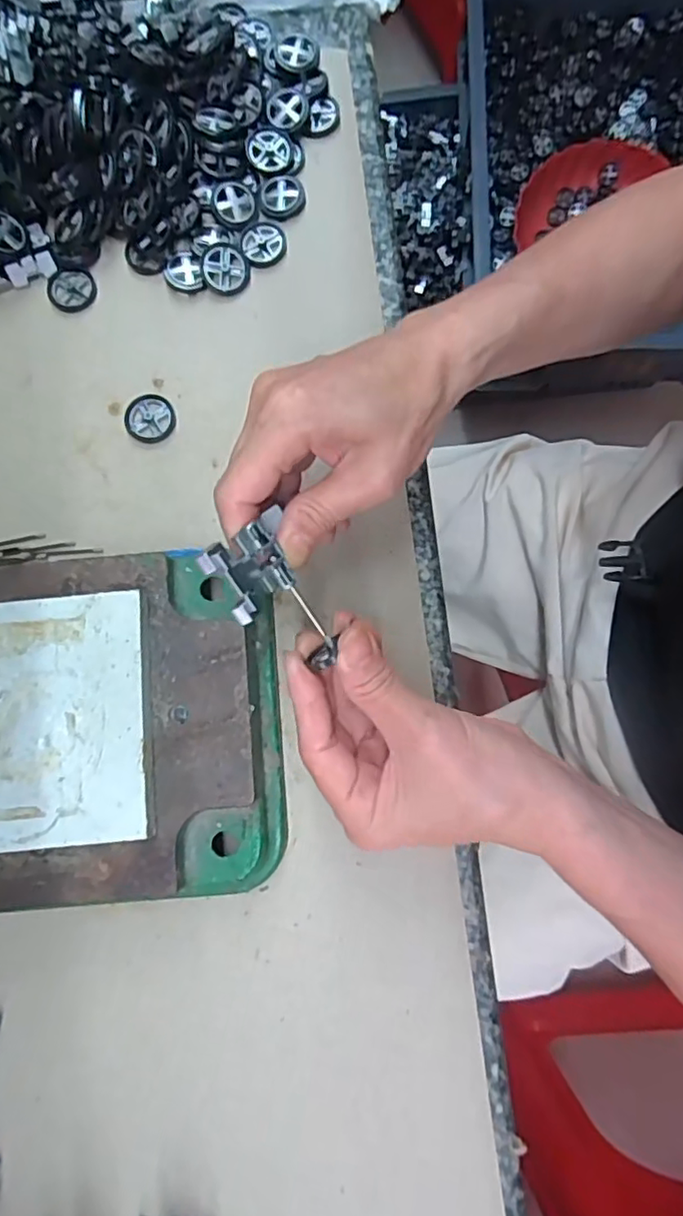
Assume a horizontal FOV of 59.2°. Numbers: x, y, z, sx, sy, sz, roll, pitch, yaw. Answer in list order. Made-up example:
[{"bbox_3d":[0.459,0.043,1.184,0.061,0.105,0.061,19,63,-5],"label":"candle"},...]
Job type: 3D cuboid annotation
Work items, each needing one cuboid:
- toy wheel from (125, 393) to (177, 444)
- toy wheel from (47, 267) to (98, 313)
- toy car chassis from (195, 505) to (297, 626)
[{"bbox_3d":[-0.107,-0.107,0.337,0.027,0.004,0.027,0,80,1],"label":"toy wheel"},{"bbox_3d":[-0.159,-0.187,0.354,0.028,0.004,0.027,0,80,1],"label":"toy wheel"},{"bbox_3d":[-0.033,-0.021,0.242,0.017,0.031,0.043,-7,37,32],"label":"toy car chassis"}]

